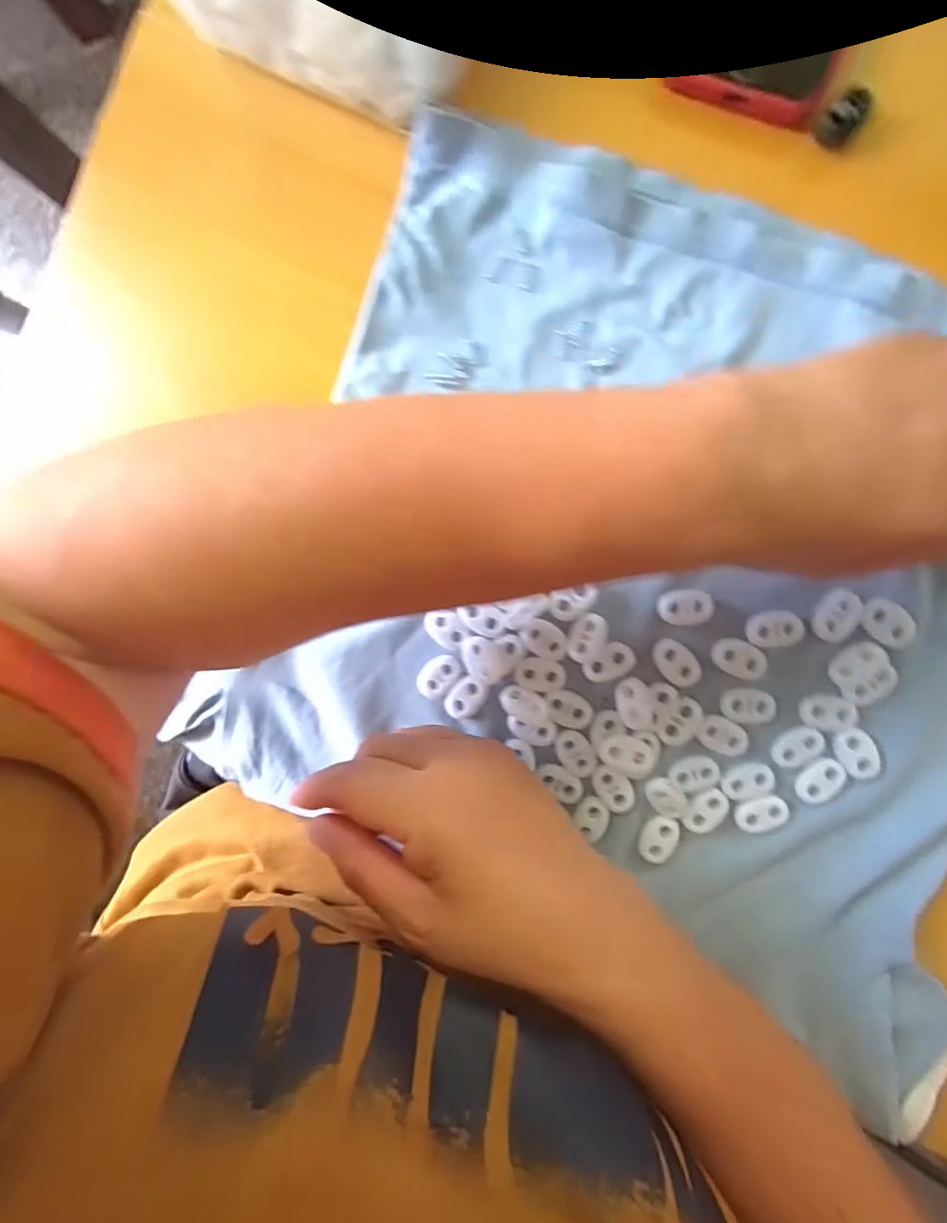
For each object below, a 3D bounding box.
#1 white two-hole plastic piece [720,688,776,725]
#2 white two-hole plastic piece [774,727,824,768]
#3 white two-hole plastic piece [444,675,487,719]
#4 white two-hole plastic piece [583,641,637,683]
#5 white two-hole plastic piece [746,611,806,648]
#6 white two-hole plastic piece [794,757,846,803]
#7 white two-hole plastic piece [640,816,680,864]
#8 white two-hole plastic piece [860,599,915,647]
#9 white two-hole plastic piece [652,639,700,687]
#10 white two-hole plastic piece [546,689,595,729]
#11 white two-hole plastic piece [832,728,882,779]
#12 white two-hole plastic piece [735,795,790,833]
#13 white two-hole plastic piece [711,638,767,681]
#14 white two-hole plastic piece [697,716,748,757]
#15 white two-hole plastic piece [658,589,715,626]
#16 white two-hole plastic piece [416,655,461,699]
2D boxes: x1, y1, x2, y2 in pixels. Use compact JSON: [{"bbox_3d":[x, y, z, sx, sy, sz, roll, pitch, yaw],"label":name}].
[{"bbox_3d":[0.120,0.042,0.233,0.022,0.004,0.015,2,95,6],"label":"white two-hole plastic piece"},{"bbox_3d":[0.141,0.059,0.231,0.022,0.004,0.014,-29,91,8],"label":"white two-hole plastic piece"},{"bbox_3d":[-0.003,0.039,0.247,0.015,0.007,0.023,42,98,1],"label":"white two-hole plastic piece"},{"bbox_3d":[0.061,0.023,0.238,0.023,0.004,0.014,-35,90,8],"label":"white two-hole plastic piece"},{"bbox_3d":[0.130,0.008,0.229,0.023,0.004,0.015,1,95,6],"label":"white two-hole plastic piece"},{"bbox_3d":[0.151,0.074,0.231,0.015,0.004,0.021,38,98,2],"label":"white two-hole plastic piece"},{"bbox_3d":[0.084,0.103,0.242,0.015,0.004,0.022,15,96,5],"label":"white two-hole plastic piece"},{"bbox_3d":[0.174,0.005,0.224,0.025,0.004,0.016,39,98,2],"label":"white two-hole plastic piece"},{"bbox_3d":[0.090,0.023,0.234,0.015,0.004,0.024,-39,90,8],"label":"white two-hole plastic piece"},{"bbox_3d":[0.043,0.045,0.241,0.022,0.004,0.016,19,97,4],"label":"white two-hole plastic piece"},{"bbox_3d":[0.165,0.061,0.228,0.015,0.004,0.022,-28,91,8],"label":"white two-hole plastic piece"},{"bbox_3d":[0.127,0.089,0.236,0.022,0.004,0.013,-23,92,8],"label":"white two-hole plastic piece"},{"bbox_3d":[0.116,0.021,0.232,0.024,0.004,0.015,25,97,4],"label":"white two-hole plastic piece"},{"bbox_3d":[0.110,0.055,0.235,0.023,0.004,0.015,27,97,3],"label":"white two-hole plastic piece"},{"bbox_3d":[0.093,-0.002,0.232,0.024,0.004,0.015,2,95,6],"label":"white two-hole plastic piece"},{"bbox_3d":[-0.016,0.029,0.249,0.016,0.006,0.022,38,98,2],"label":"white two-hole plastic piece"}]

